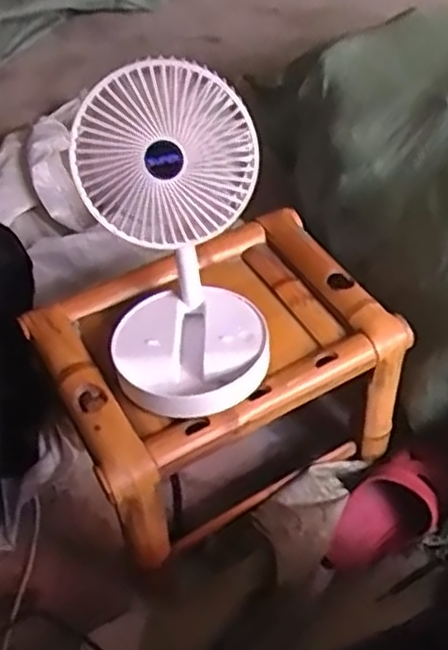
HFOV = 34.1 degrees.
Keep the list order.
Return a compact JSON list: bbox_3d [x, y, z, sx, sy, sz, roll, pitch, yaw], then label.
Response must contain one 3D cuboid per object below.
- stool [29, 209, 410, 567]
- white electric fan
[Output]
[{"bbox_3d":[-0.013,0.064,0.866,0.349,0.204,0.266,-25,52,-19],"label":"stool"},{"bbox_3d":[-0.041,-0.063,0.669,0.151,0.285,0.166,-10,48,-6],"label":"white electric fan"}]

